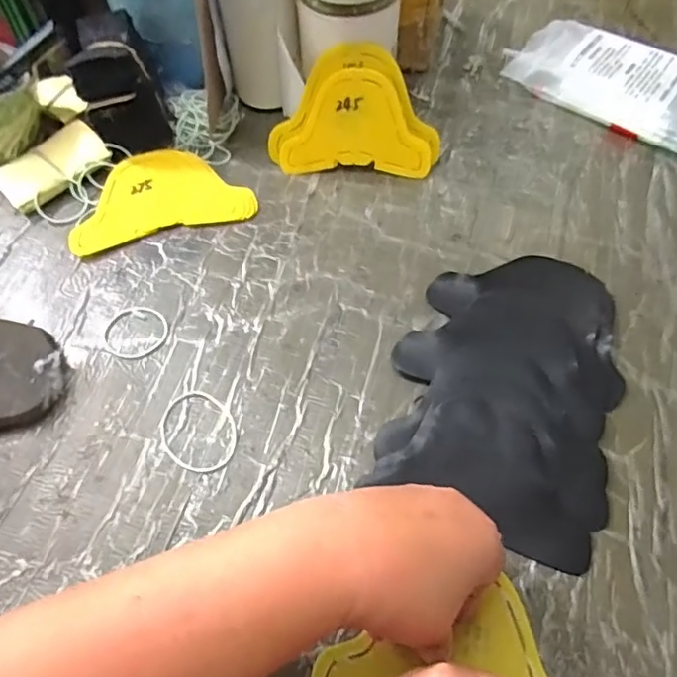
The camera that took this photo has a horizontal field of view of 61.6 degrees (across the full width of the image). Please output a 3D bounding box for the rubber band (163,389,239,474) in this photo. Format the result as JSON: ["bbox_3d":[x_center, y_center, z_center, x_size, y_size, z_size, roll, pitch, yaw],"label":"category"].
[{"bbox_3d":[-0.094,0.062,0.379,0.046,0.004,0.061,-36,65,-17],"label":"rubber band"}]

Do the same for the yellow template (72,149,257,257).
[{"bbox_3d":[-0.154,-0.124,0.489,0.150,0.011,0.091,-16,61,-7],"label":"yellow template"}]

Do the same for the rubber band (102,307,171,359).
[{"bbox_3d":[-0.151,-0.005,0.422,0.047,0.004,0.044,-1,60,2],"label":"rubber band"}]

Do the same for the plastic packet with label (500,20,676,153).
[{"bbox_3d":[0.256,-0.247,0.538,0.179,0.029,0.100,32,66,19],"label":"plastic packet with label"}]

